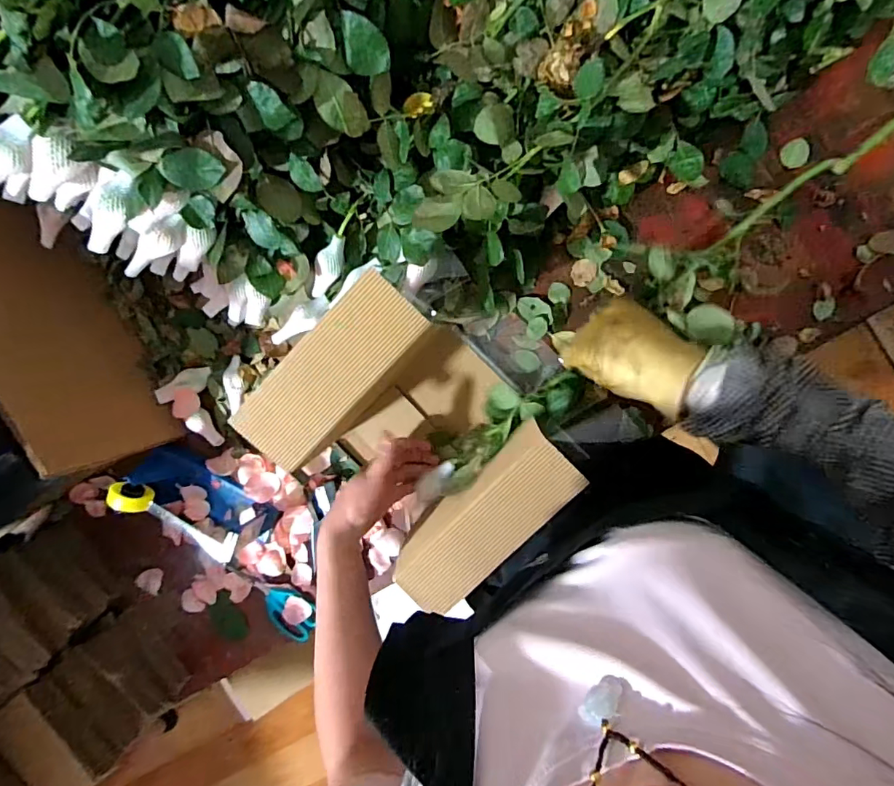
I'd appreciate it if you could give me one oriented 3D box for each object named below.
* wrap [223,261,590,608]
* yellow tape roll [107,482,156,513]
[{"bbox_3d":[-0.031,0.049,0.573,0.210,0.185,0.285,-44,89,9],"label":"wrap"},{"bbox_3d":[-0.387,0.128,0.617,0.050,0.046,0.021,41,99,2],"label":"yellow tape roll"}]

